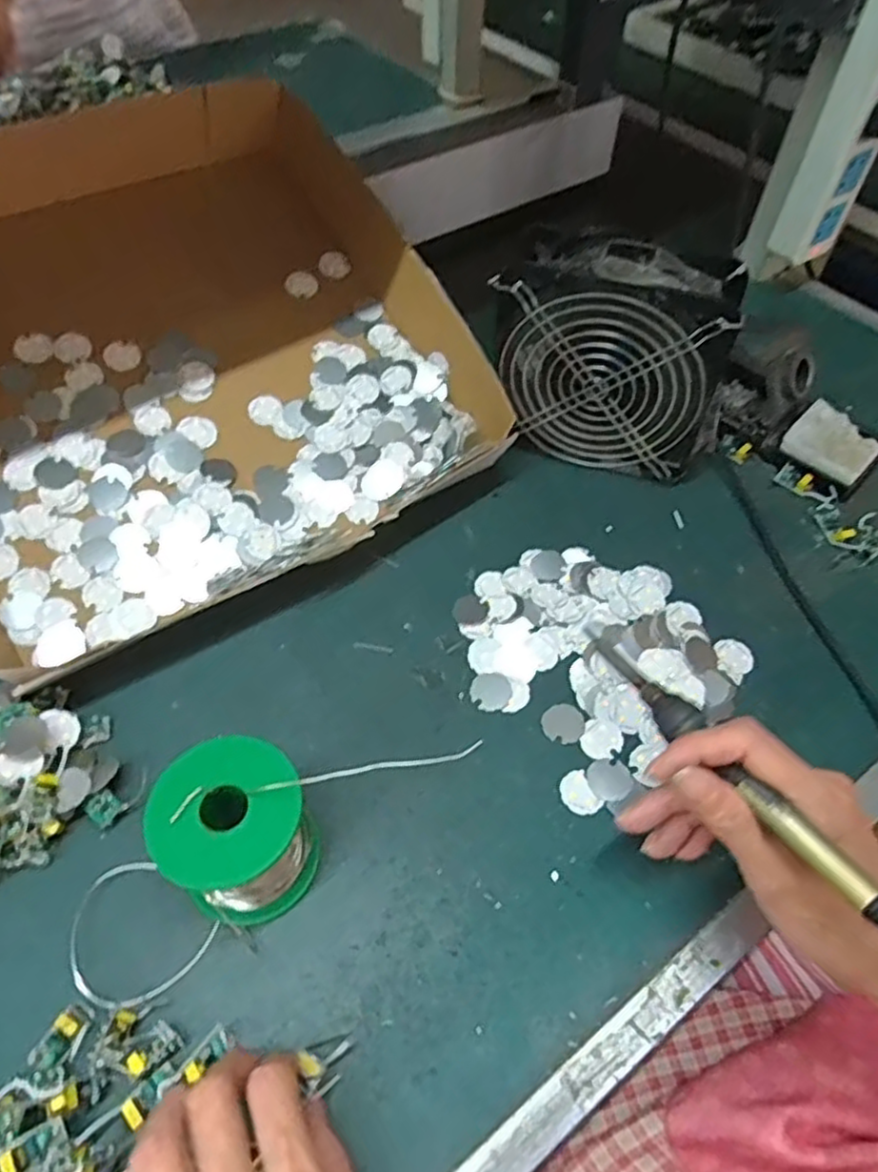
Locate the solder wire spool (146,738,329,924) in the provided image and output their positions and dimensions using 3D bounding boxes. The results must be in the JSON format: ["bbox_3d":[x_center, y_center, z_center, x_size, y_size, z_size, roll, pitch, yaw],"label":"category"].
[{"bbox_3d":[-0.098,0.120,0.344,0.065,0.071,0.069,-33,63,-23],"label":"solder wire spool"}]

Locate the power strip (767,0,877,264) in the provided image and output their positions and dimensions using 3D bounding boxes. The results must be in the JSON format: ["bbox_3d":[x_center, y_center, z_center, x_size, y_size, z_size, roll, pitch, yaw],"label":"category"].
[{"bbox_3d":[0.331,-0.374,0.555,0.058,0.224,0.047,24,58,14],"label":"power strip"}]

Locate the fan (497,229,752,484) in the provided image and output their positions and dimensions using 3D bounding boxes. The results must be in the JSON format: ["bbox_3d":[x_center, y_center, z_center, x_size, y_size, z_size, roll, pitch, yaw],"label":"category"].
[{"bbox_3d":[0.123,-0.156,0.493,0.153,0.151,0.060,17,56,9],"label":"fan"}]

